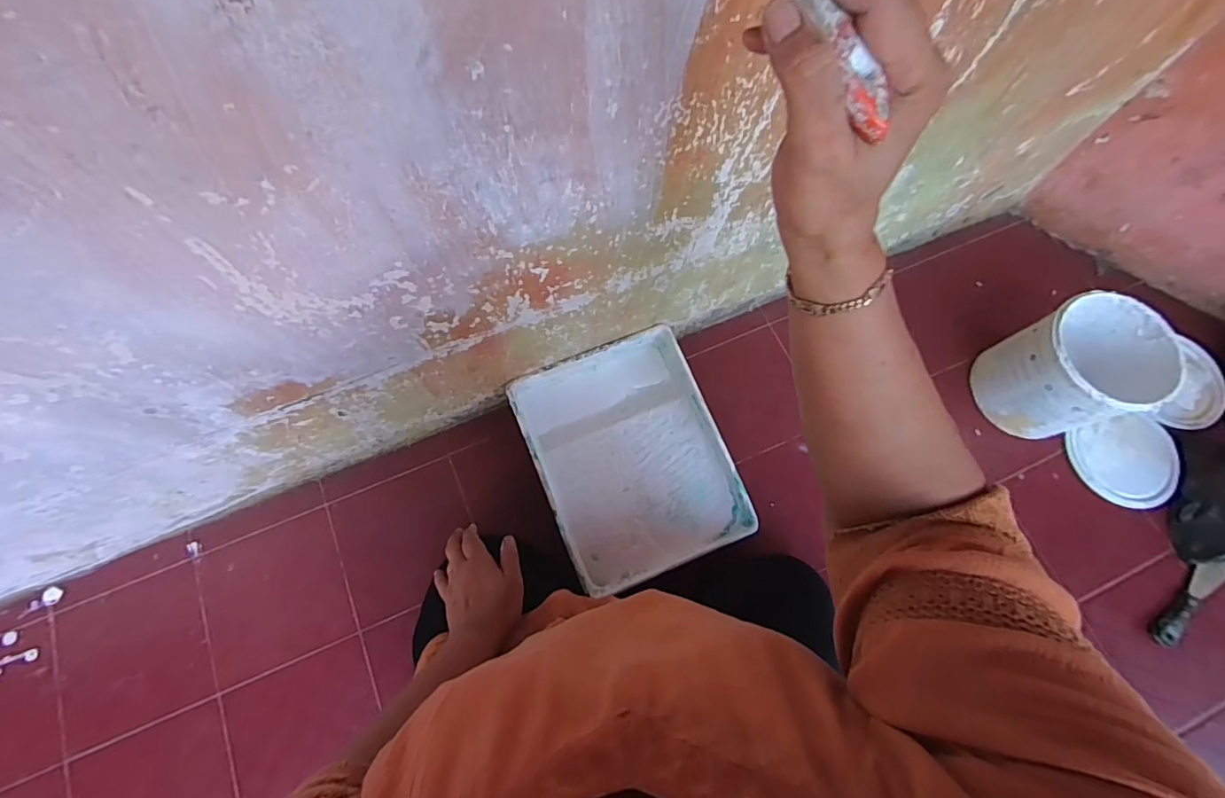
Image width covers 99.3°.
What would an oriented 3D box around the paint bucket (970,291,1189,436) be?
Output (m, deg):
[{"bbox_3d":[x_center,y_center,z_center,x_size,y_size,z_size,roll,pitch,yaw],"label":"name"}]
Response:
[{"bbox_3d":[0.725,-0.042,0.832,0.177,0.174,0.184,-29,75,-10],"label":"paint bucket"}]

